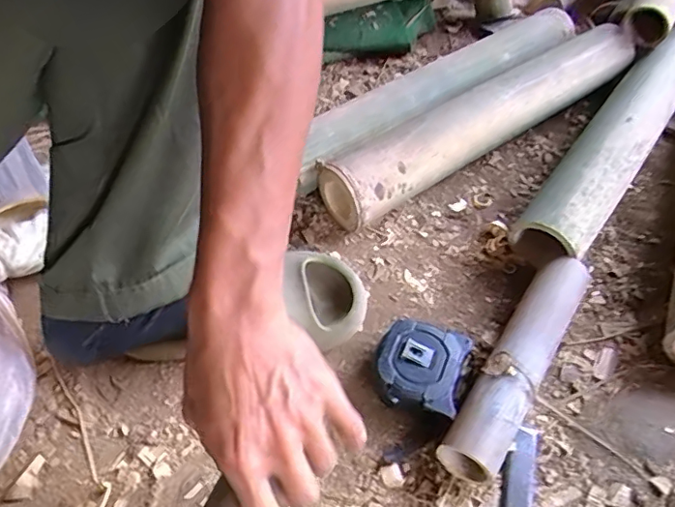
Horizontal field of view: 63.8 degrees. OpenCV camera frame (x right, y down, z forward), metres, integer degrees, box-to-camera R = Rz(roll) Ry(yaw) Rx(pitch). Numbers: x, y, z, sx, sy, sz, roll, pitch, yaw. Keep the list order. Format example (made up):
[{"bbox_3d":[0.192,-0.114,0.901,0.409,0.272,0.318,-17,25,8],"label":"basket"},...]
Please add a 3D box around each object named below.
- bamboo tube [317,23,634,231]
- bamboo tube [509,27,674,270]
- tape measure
[{"bbox_3d":[0.194,-0.180,0.690,0.493,0.077,0.076,-32,60,-23],"label":"bamboo tube"},{"bbox_3d":[0.395,-0.182,0.732,0.079,0.080,0.594,32,57,21],"label":"bamboo tube"},{"bbox_3d":[0.074,0.106,0.498,0.077,0.043,0.080,16,53,10],"label":"tape measure"}]

